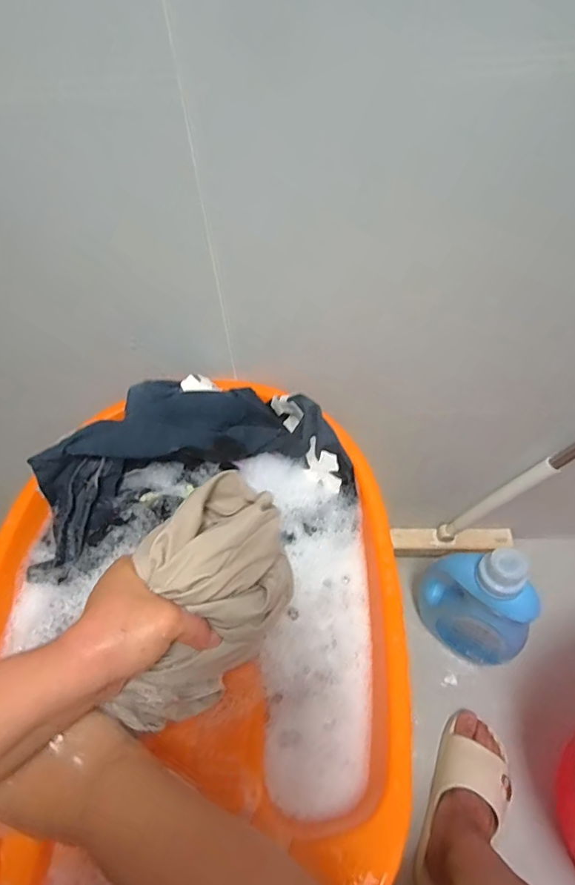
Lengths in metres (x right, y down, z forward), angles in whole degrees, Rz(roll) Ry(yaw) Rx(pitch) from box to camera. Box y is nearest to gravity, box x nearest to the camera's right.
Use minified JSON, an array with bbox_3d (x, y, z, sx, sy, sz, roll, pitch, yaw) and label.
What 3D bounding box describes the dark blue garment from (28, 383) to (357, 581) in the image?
[{"bbox_3d":[-0.118,0.014,0.571,0.354,0.089,0.175,-15,52,-7],"label":"dark blue garment"}]

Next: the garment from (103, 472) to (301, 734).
[{"bbox_3d":[-0.059,0.117,0.373,0.090,0.109,0.184,22,57,20],"label":"garment"}]

